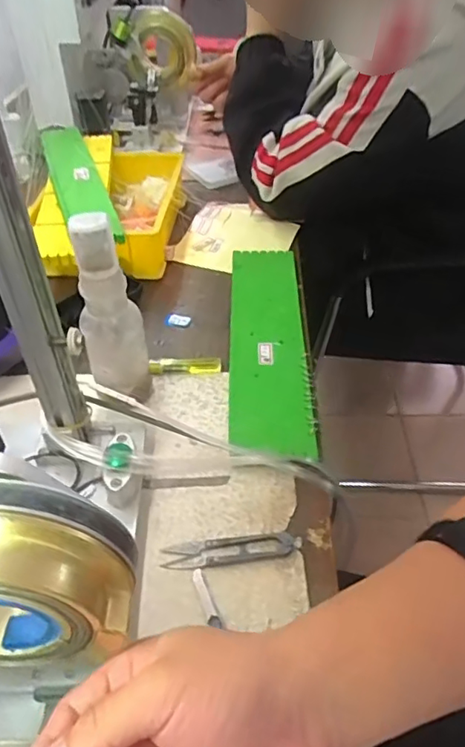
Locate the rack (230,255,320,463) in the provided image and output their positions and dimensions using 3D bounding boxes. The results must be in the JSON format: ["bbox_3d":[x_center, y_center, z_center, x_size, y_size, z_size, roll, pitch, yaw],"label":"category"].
[{"bbox_3d":[0.039,-0.041,0.619,0.079,0.015,0.334,0,43,1],"label":"rack"}]

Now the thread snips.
[{"bbox_3d":[0.000,0.139,0.443,0.106,0.005,0.022,-3,44,-3],"label":"thread snips"}]

